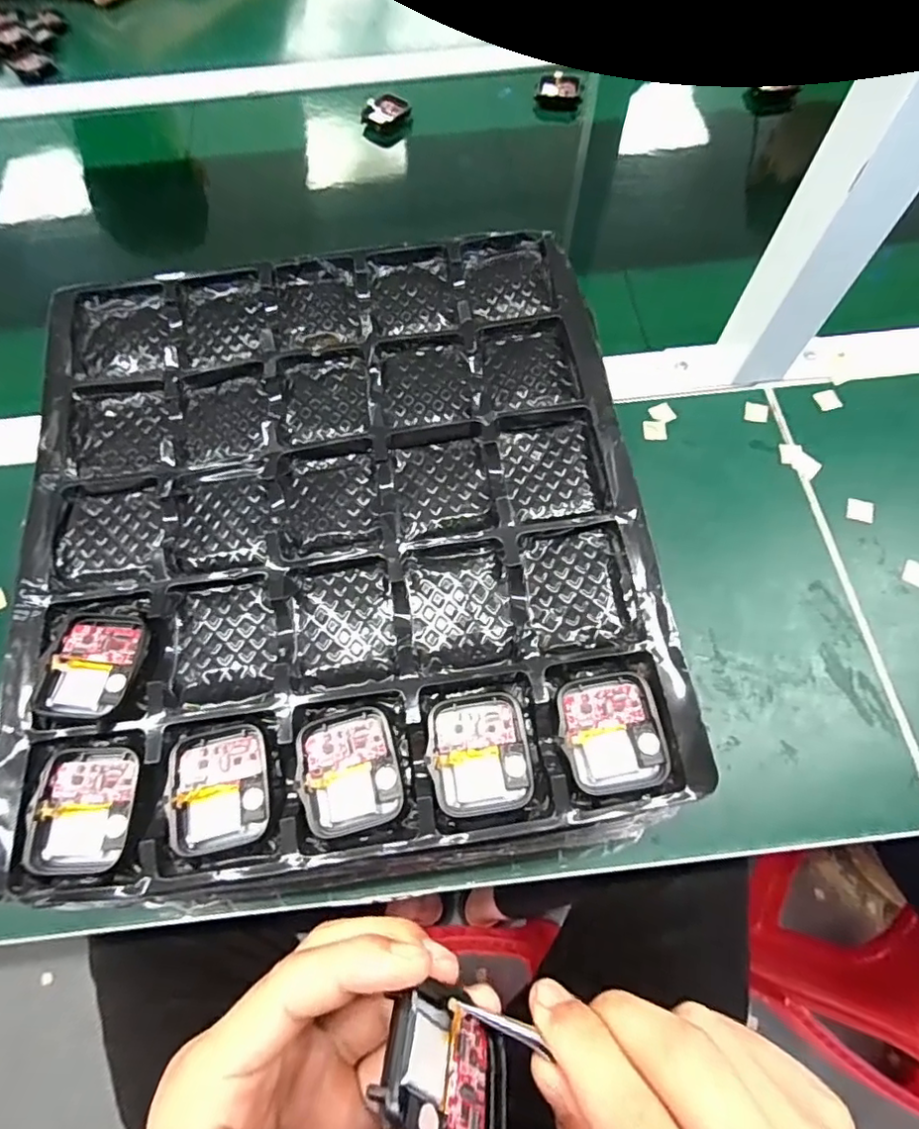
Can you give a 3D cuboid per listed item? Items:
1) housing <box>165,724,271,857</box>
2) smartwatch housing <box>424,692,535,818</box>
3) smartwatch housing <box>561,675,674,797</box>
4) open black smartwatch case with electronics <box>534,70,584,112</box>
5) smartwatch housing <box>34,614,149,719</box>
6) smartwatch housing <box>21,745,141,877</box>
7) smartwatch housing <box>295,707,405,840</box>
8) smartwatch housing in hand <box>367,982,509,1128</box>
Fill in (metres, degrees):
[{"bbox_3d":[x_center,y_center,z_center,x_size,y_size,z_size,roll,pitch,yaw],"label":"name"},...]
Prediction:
[{"bbox_3d":[-0.090,0.084,0.210,0.036,0.007,0.043,-13,67,-4],"label":"housing"},{"bbox_3d":[0.008,0.072,0.212,0.037,0.007,0.043,-8,66,-2],"label":"smartwatch housing"},{"bbox_3d":[0.059,0.065,0.213,0.036,0.011,0.042,-9,66,-2],"label":"smartwatch housing"},{"bbox_3d":[0.103,-0.483,0.565,0.046,0.019,0.026,12,67,6],"label":"open black smartwatch case with electronics"},{"bbox_3d":[-0.148,0.040,0.226,0.036,0.005,0.043,5,67,3],"label":"smartwatch housing"},{"bbox_3d":[-0.140,0.092,0.209,0.036,0.011,0.044,-2,66,0],"label":"smartwatch housing"},{"bbox_3d":[-0.042,0.079,0.212,0.037,0.008,0.042,-14,67,-5],"label":"smartwatch housing"},{"bbox_3d":[-0.003,0.145,0.160,0.005,0.036,0.044,-41,107,21],"label":"smartwatch housing in hand"}]

